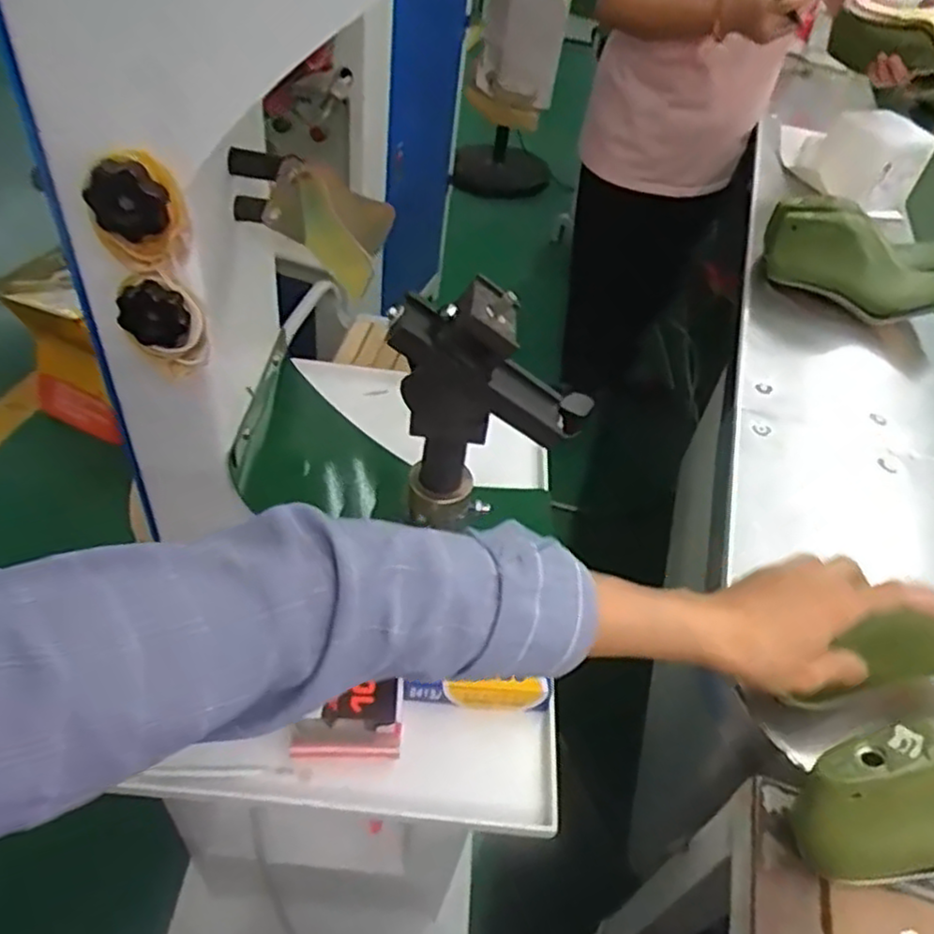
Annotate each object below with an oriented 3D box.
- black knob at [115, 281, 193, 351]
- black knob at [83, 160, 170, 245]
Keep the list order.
[{"bbox_3d":[-0.169,-0.081,0.386,0.038,0.036,0.012,11,45,3],"label":"black knob"},{"bbox_3d":[-0.159,-0.128,0.341,0.036,0.038,0.019,1,64,-6],"label":"black knob"}]

